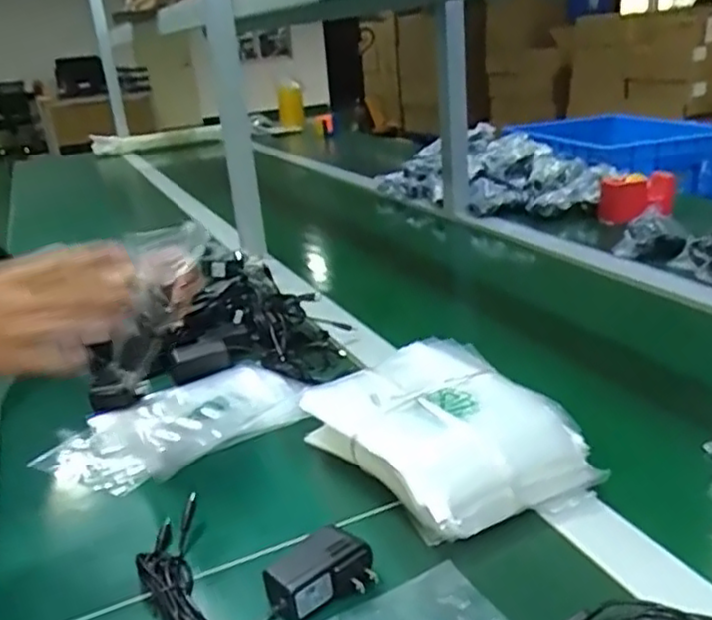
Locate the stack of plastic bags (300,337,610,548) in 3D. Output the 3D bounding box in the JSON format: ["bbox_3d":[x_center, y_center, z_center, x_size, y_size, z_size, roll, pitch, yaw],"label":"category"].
[{"bbox_3d":[0.070,0.103,0.628,0.167,0.067,0.238,-18,26,-28],"label":"stack of plastic bags"}]

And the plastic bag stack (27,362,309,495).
[{"bbox_3d":[-0.183,0.118,0.722,0.257,0.010,0.157,-21,27,-33],"label":"plastic bag stack"}]

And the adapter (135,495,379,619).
[{"bbox_3d":[-0.084,0.181,0.526,0.153,0.032,0.150,-14,24,-19],"label":"adapter"}]

